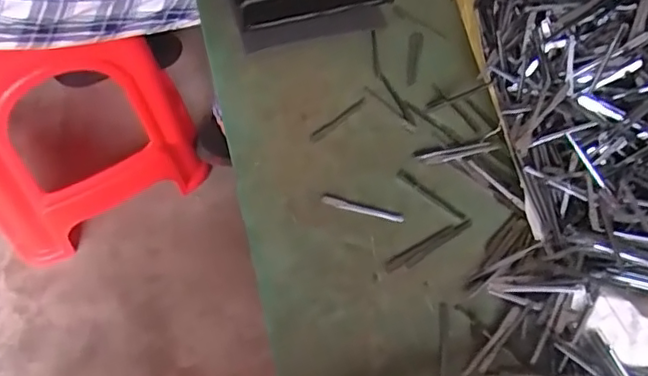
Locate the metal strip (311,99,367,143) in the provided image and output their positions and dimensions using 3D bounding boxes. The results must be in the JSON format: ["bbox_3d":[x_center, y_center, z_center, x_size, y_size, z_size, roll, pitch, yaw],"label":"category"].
[{"bbox_3d":[0.015,-0.064,0.562,0.069,0.004,0.009,-37,63,-21],"label":"metal strip"}]

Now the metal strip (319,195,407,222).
[{"bbox_3d":[0.032,0.017,0.497,0.068,0.006,0.007,13,57,9],"label":"metal strip"}]

